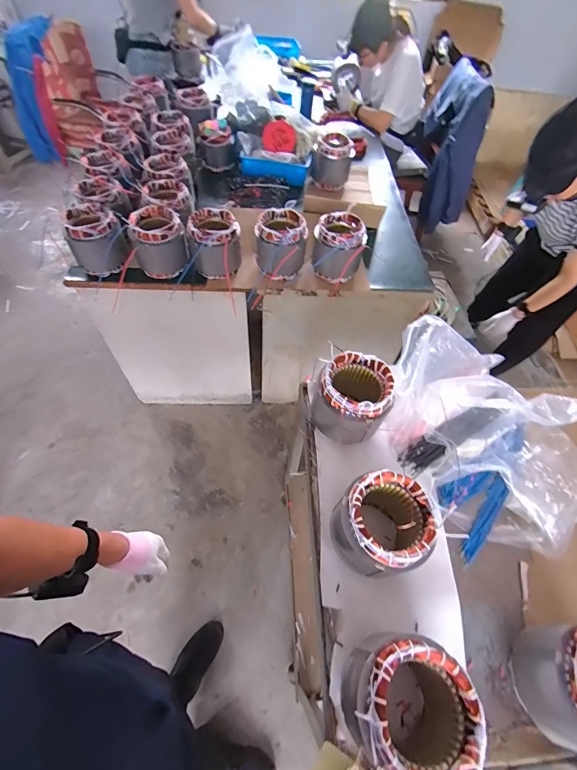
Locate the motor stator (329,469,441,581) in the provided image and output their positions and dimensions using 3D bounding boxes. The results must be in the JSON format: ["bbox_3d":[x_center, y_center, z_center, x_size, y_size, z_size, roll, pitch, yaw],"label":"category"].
[{"bbox_3d":[0.160,0.245,0.610,0.149,0.171,0.139,2,56,-3],"label":"motor stator"}]

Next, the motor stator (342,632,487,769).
[{"bbox_3d":[0.159,0.434,0.481,0.148,0.161,0.144,-36,66,-25],"label":"motor stator"}]

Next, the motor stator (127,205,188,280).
[{"bbox_3d":[-0.392,-0.430,1.083,0.150,0.155,0.171,-16,59,-15],"label":"motor stator"}]

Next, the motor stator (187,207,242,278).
[{"bbox_3d":[-0.222,-0.432,1.083,0.148,0.150,0.144,-5,57,-8],"label":"motor stator"}]

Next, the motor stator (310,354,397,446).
[{"bbox_3d":[0.136,0.029,0.734,0.137,0.140,0.134,2,56,-3],"label":"motor stator"}]

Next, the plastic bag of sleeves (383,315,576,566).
[{"bbox_3d":[0.427,0.079,0.701,0.364,0.245,0.424,-23,61,-19],"label":"plastic bag of sleeves"}]

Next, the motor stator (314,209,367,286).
[{"bbox_3d":[0.155,-0.422,1.118,0.153,0.173,0.165,2,56,-3],"label":"motor stator"}]

